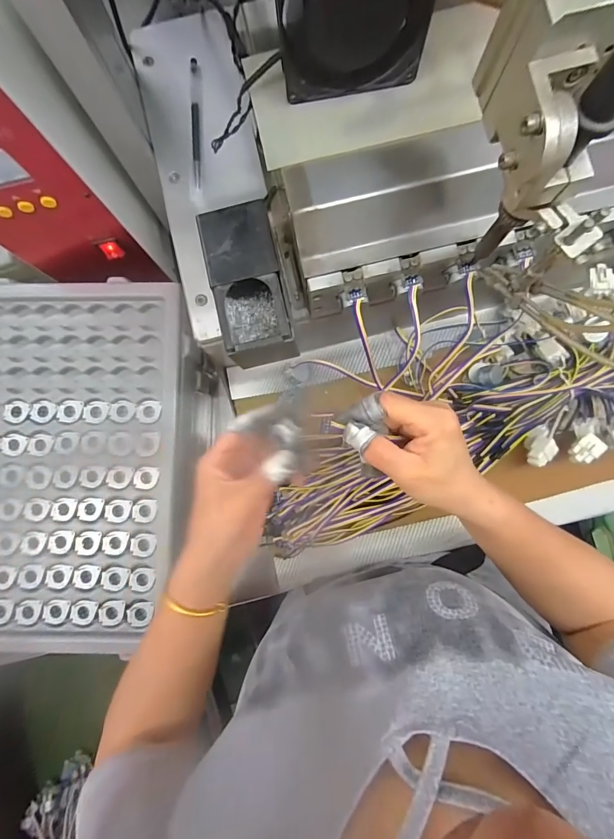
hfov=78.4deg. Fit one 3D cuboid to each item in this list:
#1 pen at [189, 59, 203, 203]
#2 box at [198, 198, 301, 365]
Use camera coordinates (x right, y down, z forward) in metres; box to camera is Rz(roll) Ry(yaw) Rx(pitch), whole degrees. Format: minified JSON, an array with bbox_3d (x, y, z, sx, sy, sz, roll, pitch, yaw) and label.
[{"bbox_3d":[-0.106,-0.275,0.358,0.011,0.011,0.140,-3,86,2],"label":"pen"},{"bbox_3d":[-0.044,-0.104,0.310,0.057,0.060,0.114,-13,85,1],"label":"box"}]

